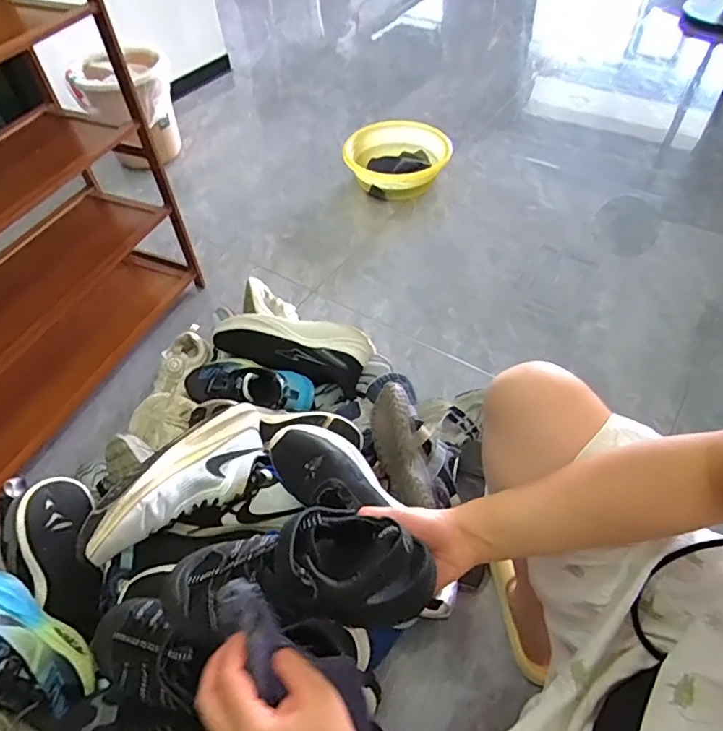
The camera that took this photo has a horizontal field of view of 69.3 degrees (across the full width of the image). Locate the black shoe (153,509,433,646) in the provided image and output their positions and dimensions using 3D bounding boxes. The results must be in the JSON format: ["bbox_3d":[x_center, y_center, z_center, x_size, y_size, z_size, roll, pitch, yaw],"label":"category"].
[{"bbox_3d":[-0.061,0.170,0.428,0.222,0.085,0.087,-11,50,11],"label":"black shoe"}]

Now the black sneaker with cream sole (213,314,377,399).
[{"bbox_3d":[-0.124,-0.042,0.931,0.284,0.098,0.089,18,54,16],"label":"black sneaker with cream sole"}]

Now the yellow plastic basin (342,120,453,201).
[{"bbox_3d":[0.100,-0.584,1.497,0.291,0.116,0.265,8,52,8],"label":"yellow plastic basin"}]

